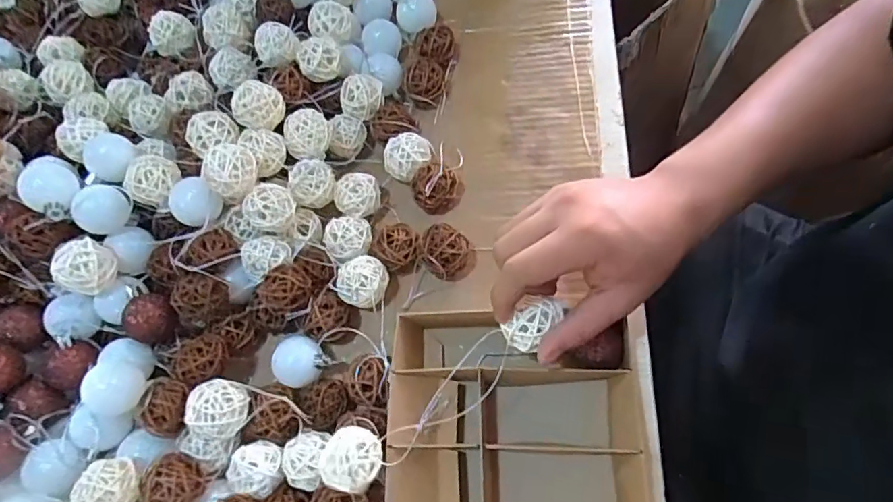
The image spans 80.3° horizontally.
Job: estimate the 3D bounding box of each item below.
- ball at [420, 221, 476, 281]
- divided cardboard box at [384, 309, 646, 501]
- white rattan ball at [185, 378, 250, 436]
[{"bbox_3d":[0.001,0.001,0.425,0.040,0.039,0.036,25,76,19],"label":"ball"},{"bbox_3d":[0.050,0.146,0.363,0.177,0.050,0.202,2,70,4],"label":"divided cardboard box"},{"bbox_3d":[-0.161,0.112,0.379,0.036,0.031,0.036,-4,69,9],"label":"white rattan ball"}]

